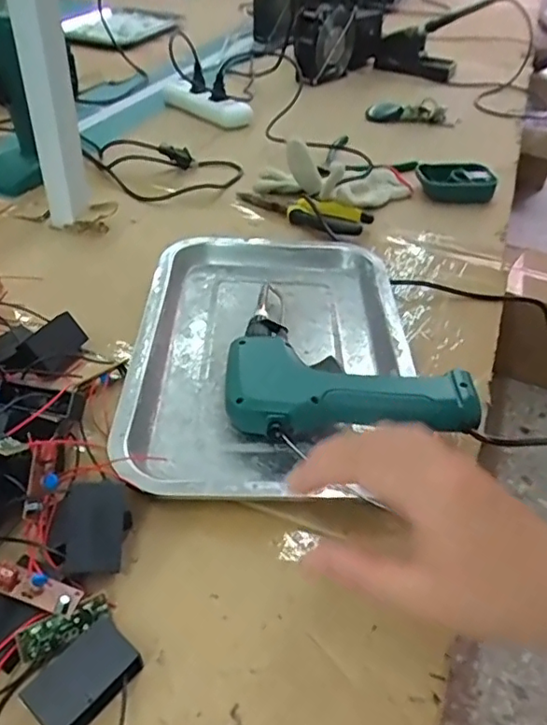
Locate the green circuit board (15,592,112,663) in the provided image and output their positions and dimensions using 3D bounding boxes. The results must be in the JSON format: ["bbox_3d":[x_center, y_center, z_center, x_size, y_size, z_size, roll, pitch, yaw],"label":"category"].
[{"bbox_3d":[-0.103,0.132,0.291,0.046,0.006,0.018,-20,91,-37],"label":"green circuit board"}]

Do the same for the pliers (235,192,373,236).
[{"bbox_3d":[0.027,-0.169,0.636,0.153,0.021,0.050,20,43,16],"label":"pliers"}]

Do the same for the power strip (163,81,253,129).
[{"bbox_3d":[-0.106,-0.391,0.876,0.159,0.028,0.043,32,48,27],"label":"power strip"}]

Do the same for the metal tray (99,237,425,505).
[{"bbox_3d":[-0.002,-0.020,0.464,0.208,0.026,0.313,3,41,-3],"label":"metal tray"}]

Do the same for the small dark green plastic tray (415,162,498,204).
[{"bbox_3d":[0.222,-0.222,0.710,0.092,0.035,0.047,8,41,3],"label":"small dark green plastic tray"}]

